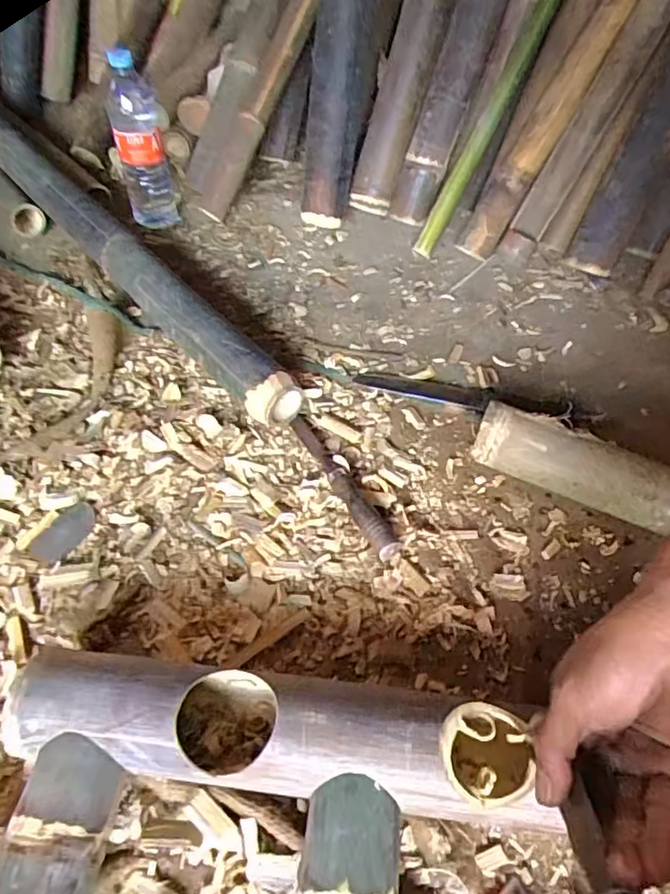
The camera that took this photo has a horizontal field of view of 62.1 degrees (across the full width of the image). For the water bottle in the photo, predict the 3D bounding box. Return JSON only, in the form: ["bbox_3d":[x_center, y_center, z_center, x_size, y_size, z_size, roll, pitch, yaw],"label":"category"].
[{"bbox_3d":[-0.293,-0.450,0.836,0.077,0.229,0.080,-16,55,-10],"label":"water bottle"}]

